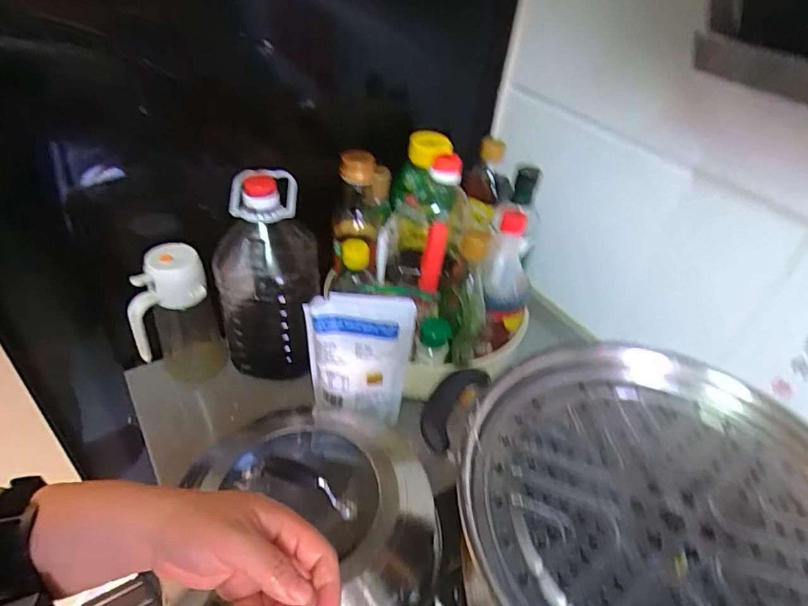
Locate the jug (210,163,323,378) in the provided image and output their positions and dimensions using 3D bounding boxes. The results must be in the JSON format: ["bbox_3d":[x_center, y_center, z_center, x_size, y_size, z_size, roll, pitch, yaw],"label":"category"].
[{"bbox_3d":[-0.169,-0.030,0.643,0.110,0.254,0.110,4,39,-1],"label":"jug"}]

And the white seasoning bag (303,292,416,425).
[{"bbox_3d":[-0.053,0.065,0.569,0.117,0.156,0.040,6,39,1],"label":"white seasoning bag"}]

